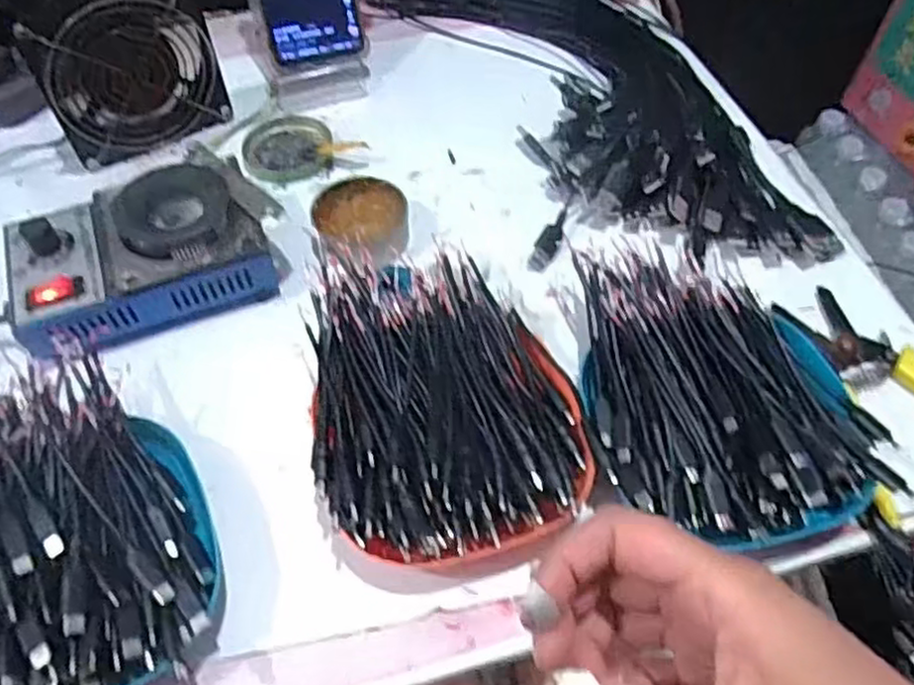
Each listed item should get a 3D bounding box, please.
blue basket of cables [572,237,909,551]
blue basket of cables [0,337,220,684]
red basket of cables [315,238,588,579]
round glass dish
[{"bbox_3d":[0.144,0.025,0.390,0.148,0.049,0.172,1,57,1],"label":"blue basket of cables"},{"bbox_3d":[-0.190,0.081,0.339,0.126,0.053,0.177,-13,58,-8],"label":"blue basket of cables"},{"bbox_3d":[-0.006,0.027,0.387,0.134,0.063,0.177,-6,57,-4],"label":"red basket of cables"},{"bbox_3d":[-0.133,-0.151,0.549,0.067,0.011,0.066,0,57,0],"label":"round glass dish"}]

